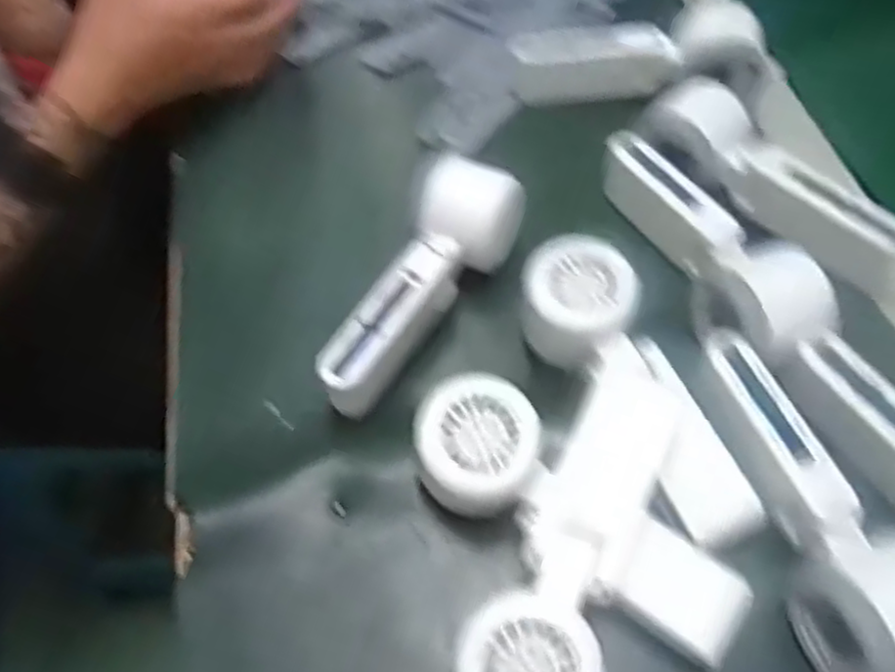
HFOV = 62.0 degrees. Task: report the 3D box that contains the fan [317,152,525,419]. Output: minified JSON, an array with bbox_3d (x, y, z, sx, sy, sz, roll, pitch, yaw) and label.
[{"bbox_3d":[-0.013,-0.025,0.418,0.054,0.060,0.159,24,61,14],"label":"fan"}]

